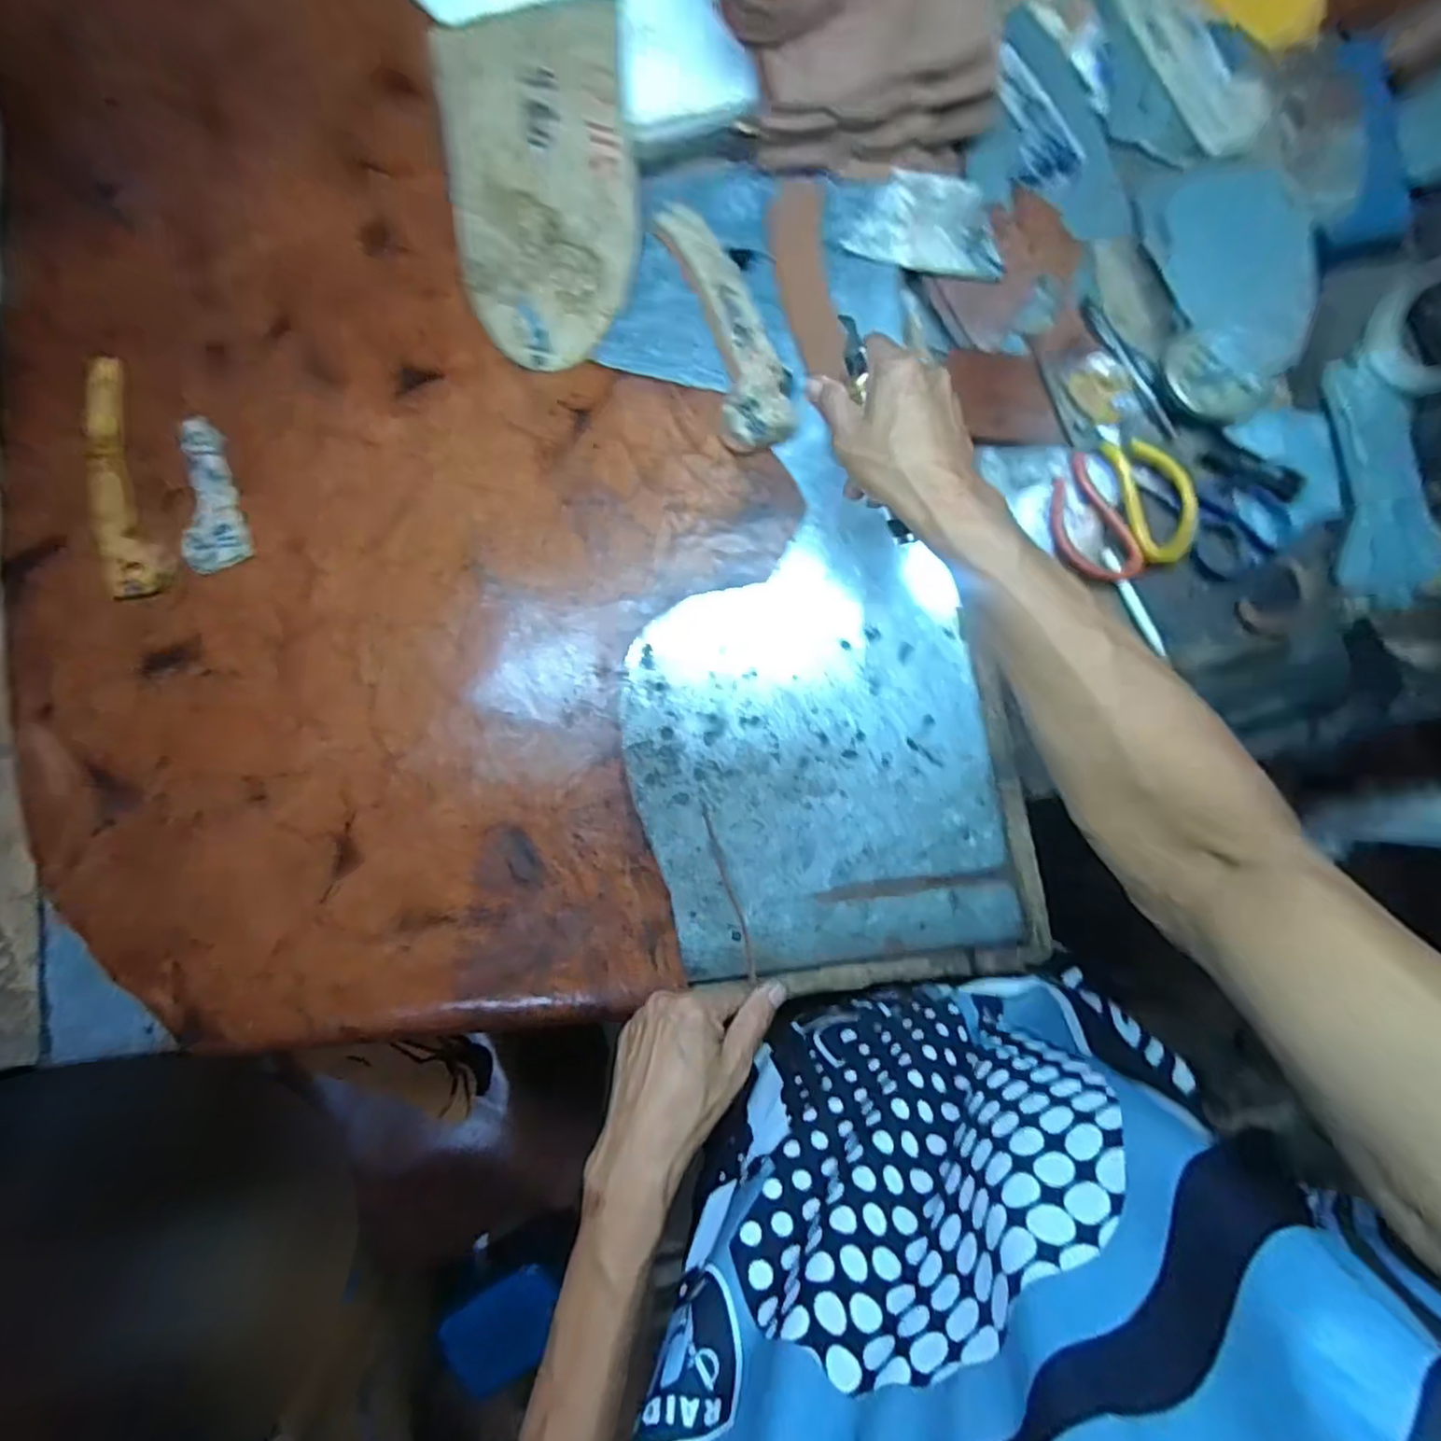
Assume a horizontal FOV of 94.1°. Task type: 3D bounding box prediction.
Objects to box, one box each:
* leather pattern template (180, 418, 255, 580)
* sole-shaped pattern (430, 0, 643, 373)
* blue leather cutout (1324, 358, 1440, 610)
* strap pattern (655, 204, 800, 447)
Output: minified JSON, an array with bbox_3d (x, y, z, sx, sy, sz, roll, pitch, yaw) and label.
[{"bbox_3d":[-0.423,-0.184,0.551,0.056,0.007,0.126,-16,87,2],"label":"leather pattern template"},{"bbox_3d":[-0.140,-0.424,0.531,0.143,0.009,0.271,-6,93,-1],"label":"sole-shaped pattern"},{"bbox_3d":[0.521,-0.185,0.520,0.084,0.010,0.189,-2,88,3],"label":"blue leather cutout"},{"bbox_3d":[0.007,-0.312,0.524,0.050,0.008,0.206,-18,84,4],"label":"strap pattern"}]

